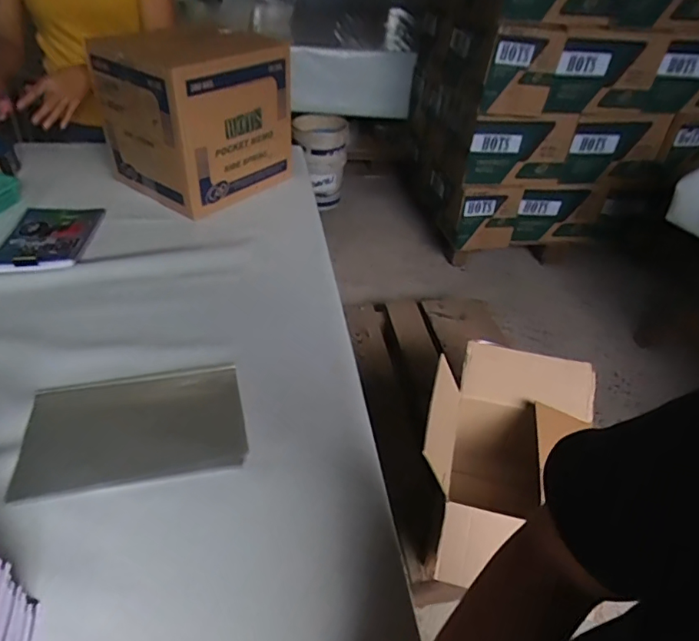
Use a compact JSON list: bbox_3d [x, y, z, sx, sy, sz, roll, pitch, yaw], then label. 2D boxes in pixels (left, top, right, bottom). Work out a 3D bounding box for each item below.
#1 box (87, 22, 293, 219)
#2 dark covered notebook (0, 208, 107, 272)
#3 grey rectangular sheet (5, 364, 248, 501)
[{"bbox_3d":[-0.318,-0.448,1.089,0.311,0.268,0.331,29,46,27],"label":"box"},{"bbox_3d":[-0.576,-0.155,0.947,0.152,0.018,0.247,-1,36,-9],"label":"dark covered notebook"},{"bbox_3d":[-0.267,0.130,0.628,0.255,0.009,0.164,-6,41,-11],"label":"grey rectangular sheet"}]

